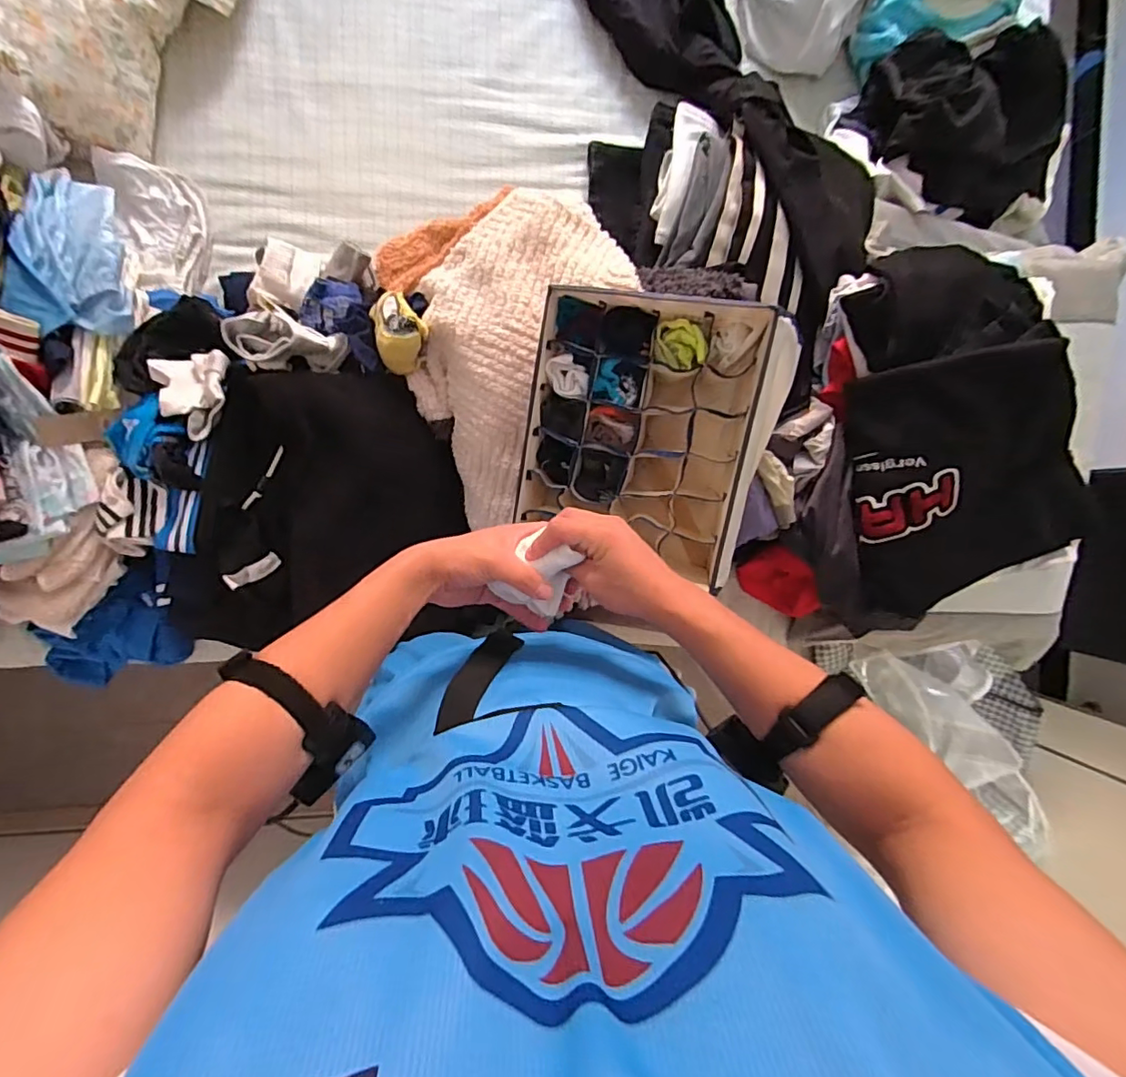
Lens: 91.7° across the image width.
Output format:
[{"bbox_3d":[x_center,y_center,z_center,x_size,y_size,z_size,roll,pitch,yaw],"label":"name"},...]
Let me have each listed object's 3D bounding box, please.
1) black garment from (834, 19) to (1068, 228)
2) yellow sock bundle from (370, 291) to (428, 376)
[{"bbox_3d":[0.668,-0.681,0.900,0.307,0.114,0.337,-38,97,-4],"label":"black garment"},{"bbox_3d":[-0.220,-0.281,0.733,0.070,0.059,0.105,-17,95,-6],"label":"yellow sock bundle"}]

